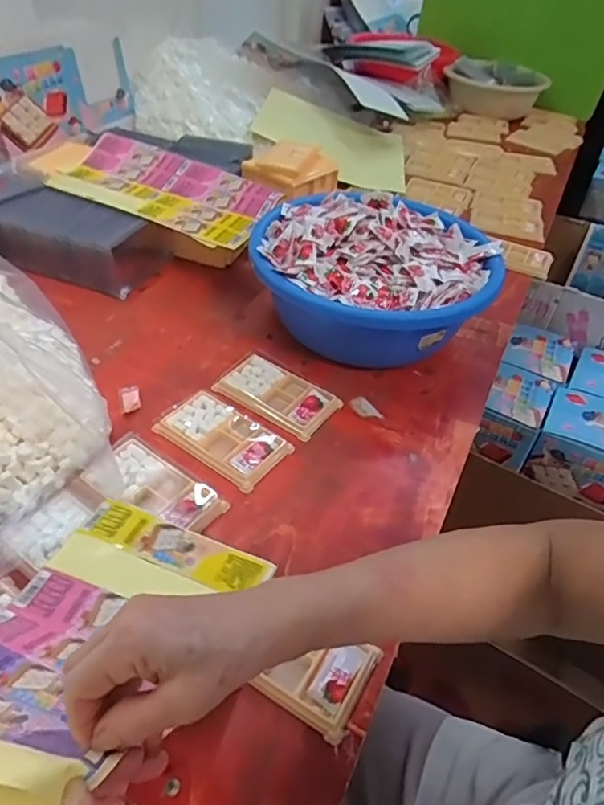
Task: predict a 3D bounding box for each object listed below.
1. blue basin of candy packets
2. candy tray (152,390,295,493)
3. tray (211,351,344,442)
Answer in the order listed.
[{"bbox_3d":[0.090,-0.164,0.748,0.314,0.129,0.282,19,45,13],"label":"blue basin of candy packets"},{"bbox_3d":[-0.084,0.035,0.614,0.133,0.012,0.083,29,48,22],"label":"candy tray"},{"bbox_3d":[-0.030,-0.014,0.669,0.139,0.014,0.079,28,48,22],"label":"tray"}]

